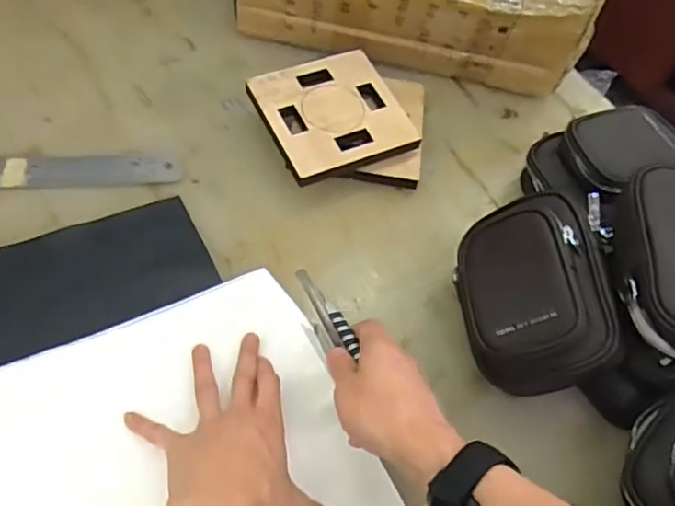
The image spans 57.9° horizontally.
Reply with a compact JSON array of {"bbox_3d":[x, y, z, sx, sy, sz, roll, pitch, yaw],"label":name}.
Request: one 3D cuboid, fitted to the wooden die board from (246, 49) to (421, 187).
[{"bbox_3d":[-0.008,-0.159,0.689,0.151,0.022,0.152,-20,66,-19],"label":"wooden die board"}]

